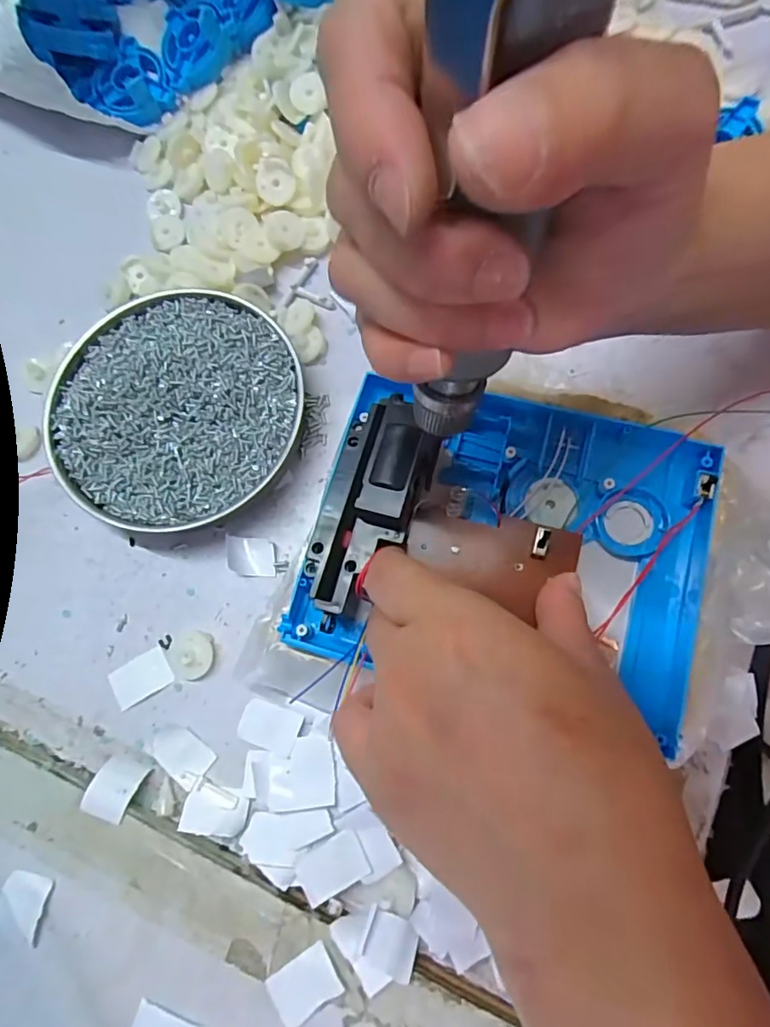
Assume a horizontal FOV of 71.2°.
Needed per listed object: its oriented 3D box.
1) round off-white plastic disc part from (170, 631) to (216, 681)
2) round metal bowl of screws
[{"bbox_3d":[-0.096,0.070,0.268,0.022,0.006,0.023,-1,75,4],"label":"round off-white plastic disc part"},{"bbox_3d":[-0.112,-0.057,0.290,0.132,0.029,0.128,-1,75,4],"label":"round metal bowl of screws"}]

